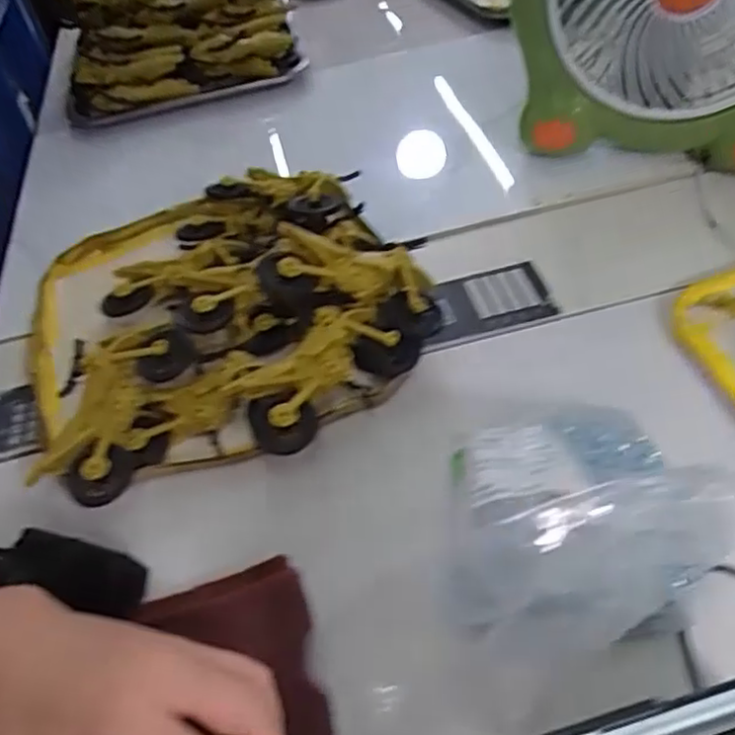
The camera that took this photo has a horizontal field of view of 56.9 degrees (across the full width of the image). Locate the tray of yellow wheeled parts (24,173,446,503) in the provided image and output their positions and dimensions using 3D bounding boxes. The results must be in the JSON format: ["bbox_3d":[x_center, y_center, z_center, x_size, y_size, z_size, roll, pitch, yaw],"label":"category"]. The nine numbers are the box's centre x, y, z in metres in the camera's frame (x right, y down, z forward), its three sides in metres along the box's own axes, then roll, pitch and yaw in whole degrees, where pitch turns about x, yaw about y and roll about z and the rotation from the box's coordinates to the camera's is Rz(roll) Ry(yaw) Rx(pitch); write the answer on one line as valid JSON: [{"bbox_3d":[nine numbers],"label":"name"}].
[{"bbox_3d":[-0.104,-0.045,0.464,0.258,0.059,0.262,-22,49,-9],"label":"tray of yellow wheeled parts"}]

